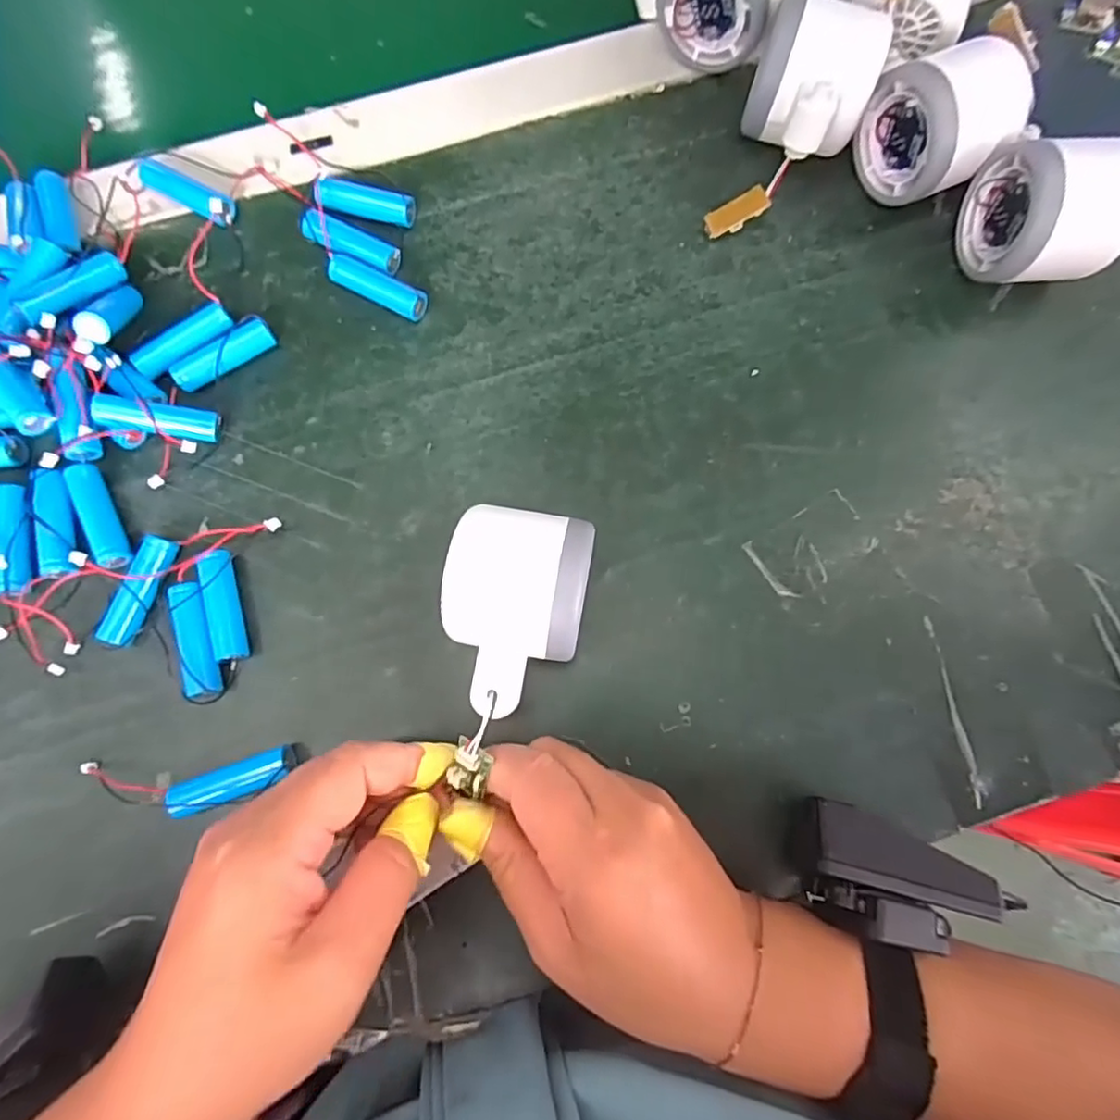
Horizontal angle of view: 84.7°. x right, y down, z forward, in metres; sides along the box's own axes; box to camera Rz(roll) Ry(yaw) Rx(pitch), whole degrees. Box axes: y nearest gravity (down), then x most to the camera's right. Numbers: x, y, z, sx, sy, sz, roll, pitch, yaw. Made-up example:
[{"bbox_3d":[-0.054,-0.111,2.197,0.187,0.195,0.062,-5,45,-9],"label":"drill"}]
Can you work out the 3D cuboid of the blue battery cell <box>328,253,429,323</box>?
[{"bbox_3d":[-0.092,-0.137,0.312,0.048,0.015,0.015,22,80,4],"label":"blue battery cell"}]

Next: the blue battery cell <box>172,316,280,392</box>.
[{"bbox_3d":[-0.165,-0.100,0.303,0.050,0.015,0.014,-33,81,-6],"label":"blue battery cell"}]

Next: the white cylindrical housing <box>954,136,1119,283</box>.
[{"bbox_3d":[0.236,-0.167,0.299,0.060,0.059,0.060,0,79,0],"label":"white cylindrical housing"}]

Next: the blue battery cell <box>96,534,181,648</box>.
[{"bbox_3d":[-0.190,0.014,0.279,0.012,0.015,0.050,17,79,3],"label":"blue battery cell"}]

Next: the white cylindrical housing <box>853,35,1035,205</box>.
[{"bbox_3d":[0.190,-0.217,0.308,0.056,0.060,0.056,-25,80,-5],"label":"white cylindrical housing"}]

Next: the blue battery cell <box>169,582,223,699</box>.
[{"bbox_3d":[-0.162,0.036,0.275,0.014,0.015,0.050,-18,79,-4],"label":"blue battery cell"}]

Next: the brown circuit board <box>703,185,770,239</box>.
[{"bbox_3d":[0.091,-0.180,0.318,0.032,0.005,0.014,-25,79,15],"label":"brown circuit board"}]

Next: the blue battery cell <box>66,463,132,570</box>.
[{"bbox_3d":[-0.214,-0.019,0.285,0.012,0.013,0.051,-27,80,-5],"label":"blue battery cell"}]

